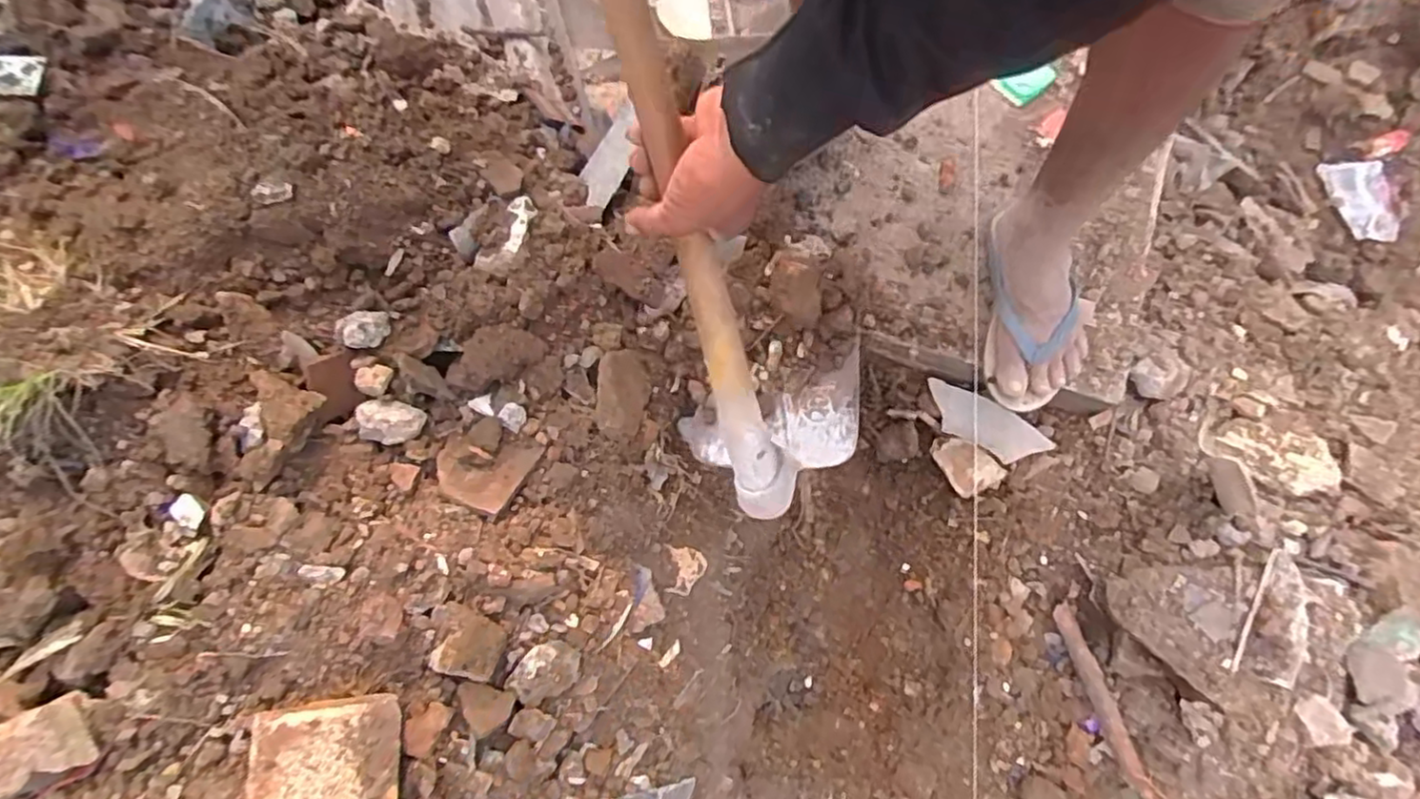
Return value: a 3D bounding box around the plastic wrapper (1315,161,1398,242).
[{"bbox_3d":[1.212,-0.371,1.303,0.100,0.009,0.172,-3,69,17],"label":"plastic wrapper"}]

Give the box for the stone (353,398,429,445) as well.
[{"bbox_3d":[-0.305,0.022,0.668,0.059,0.023,0.042,21,70,-26],"label":"stone"}]

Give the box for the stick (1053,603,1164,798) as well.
[{"bbox_3d":[0.455,0.347,0.806,0.025,0.026,0.216,-11,59,-4],"label":"stick"}]

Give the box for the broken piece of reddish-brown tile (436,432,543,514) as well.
[{"bbox_3d":[-0.226,0.064,0.690,0.082,0.013,0.086,28,49,0],"label":"broken piece of reddish-brown tile"}]

